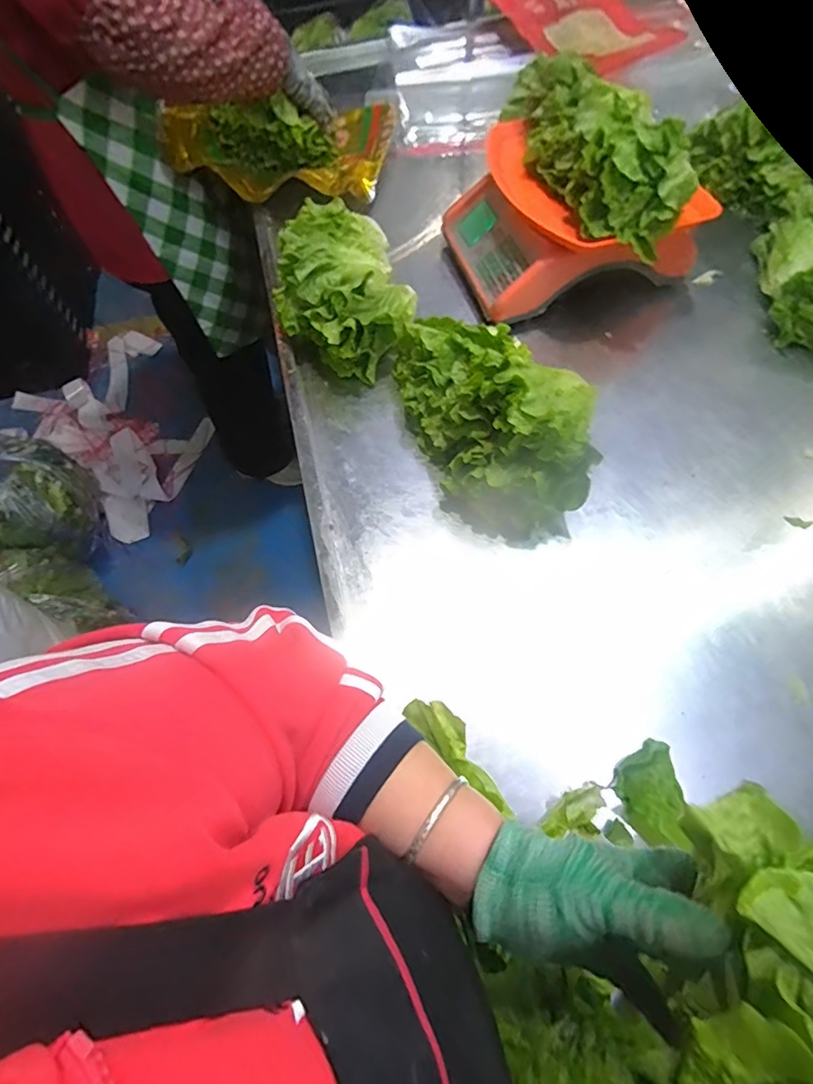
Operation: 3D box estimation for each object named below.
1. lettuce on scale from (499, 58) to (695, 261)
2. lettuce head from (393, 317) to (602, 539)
[{"bbox_3d":[0.244,-0.486,0.642,0.132,0.105,0.280,-19,62,-6],"label":"lettuce on scale"},{"bbox_3d":[0.102,-0.160,0.588,0.172,0.139,0.288,-19,62,-6],"label":"lettuce head"}]

